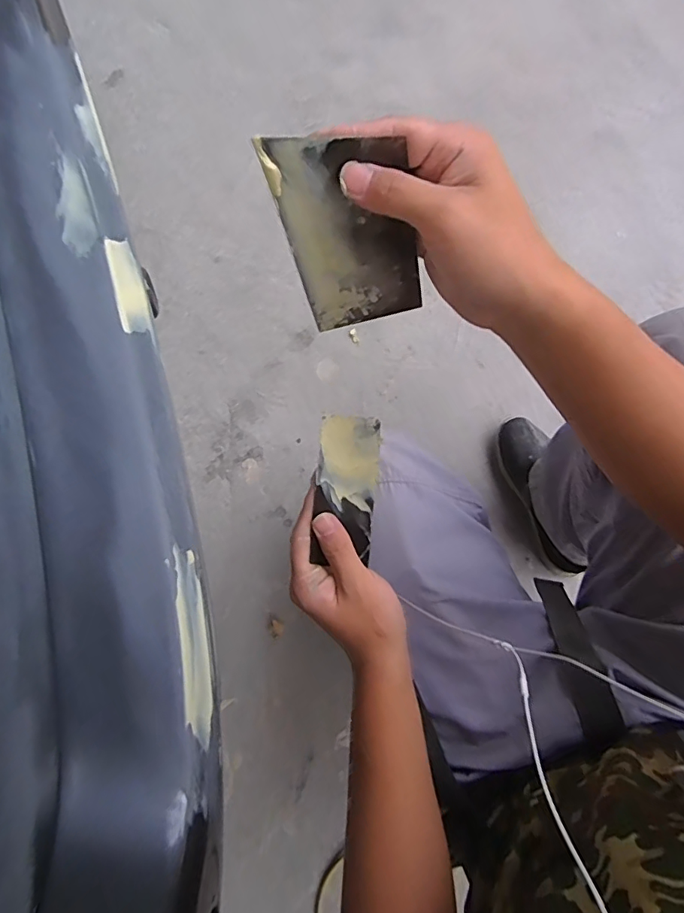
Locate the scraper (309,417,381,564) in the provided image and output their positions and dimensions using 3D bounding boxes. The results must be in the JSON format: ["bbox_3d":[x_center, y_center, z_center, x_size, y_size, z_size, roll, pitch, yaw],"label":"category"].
[{"bbox_3d":[0.005,0.023,0.394,0.004,0.074,0.108,9,94,40],"label":"scraper"}]

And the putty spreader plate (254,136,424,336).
[{"bbox_3d":[0.006,-0.130,0.306,0.072,0.131,0.004,-13,58,7],"label":"putty spreader plate"}]

